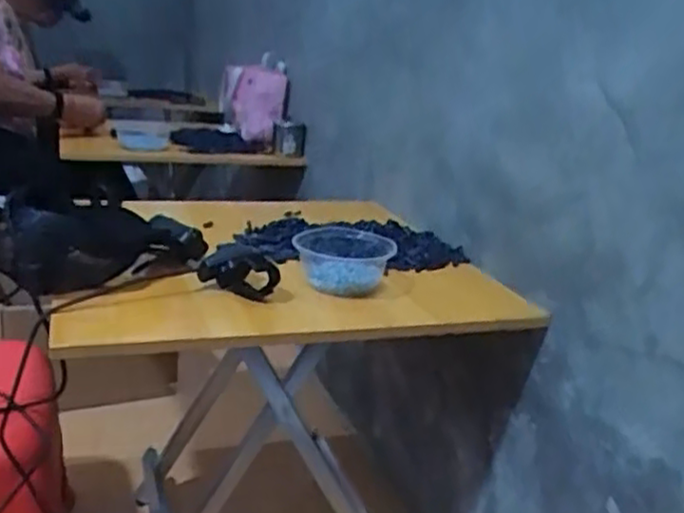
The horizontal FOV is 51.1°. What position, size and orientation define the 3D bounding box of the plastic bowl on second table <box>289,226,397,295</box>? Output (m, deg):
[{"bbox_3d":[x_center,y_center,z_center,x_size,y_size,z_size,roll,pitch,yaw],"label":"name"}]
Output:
[{"bbox_3d":[0.007,0.002,0.966,0.121,0.062,0.126,4,17,-1],"label":"plastic bowl on second table"}]

